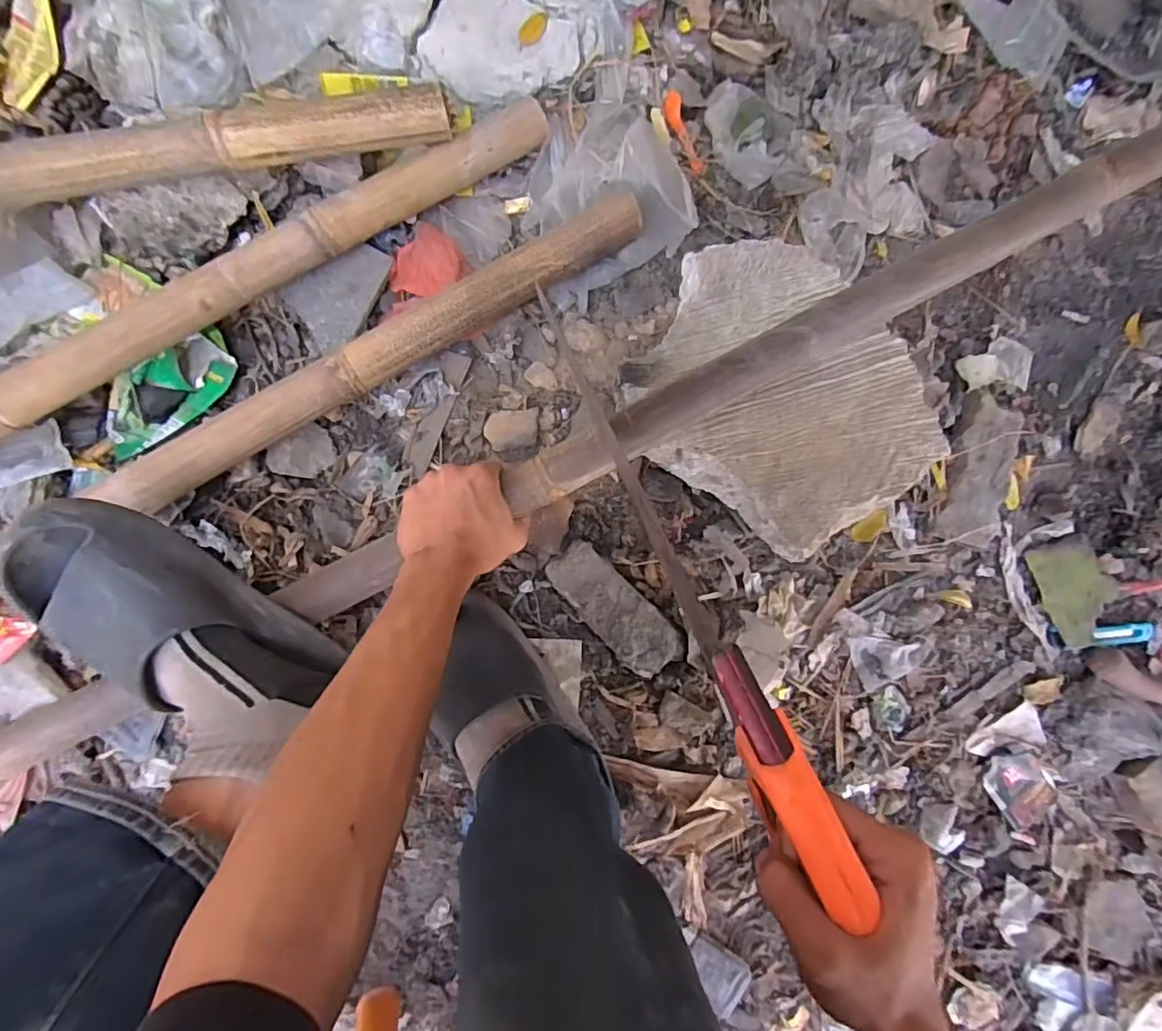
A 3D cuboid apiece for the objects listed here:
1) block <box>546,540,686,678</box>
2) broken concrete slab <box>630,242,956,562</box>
[{"bbox_3d":[0.034,0.095,0.589,0.059,0.032,0.151,-44,95,-3],"label":"block"},{"bbox_3d":[0.201,-0.116,0.563,0.290,0.051,0.238,38,88,-6],"label":"broken concrete slab"}]

